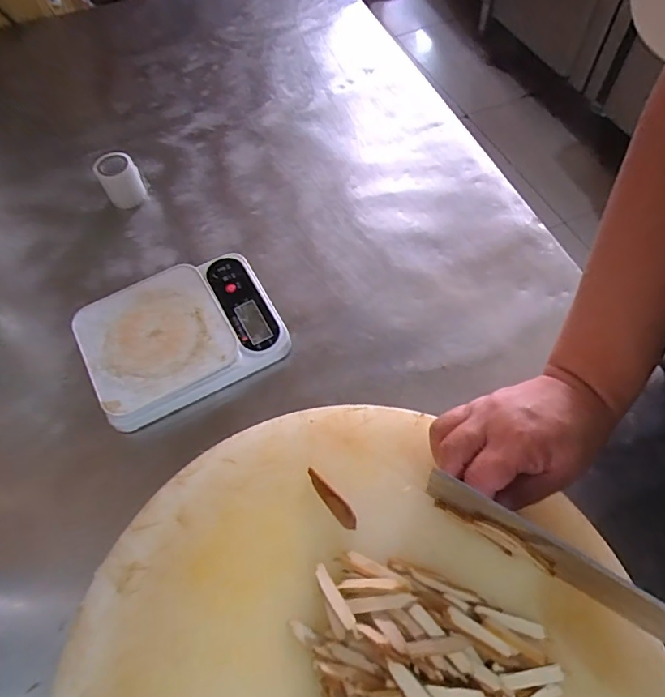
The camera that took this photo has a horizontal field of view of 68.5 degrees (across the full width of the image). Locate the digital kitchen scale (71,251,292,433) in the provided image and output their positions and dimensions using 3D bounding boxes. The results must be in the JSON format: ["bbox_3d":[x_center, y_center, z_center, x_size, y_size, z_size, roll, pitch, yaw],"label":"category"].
[{"bbox_3d":[-0.156,-0.016,0.512,0.188,0.042,0.144,-28,62,-12],"label":"digital kitchen scale"}]

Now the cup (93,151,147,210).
[{"bbox_3d":[-0.267,-0.212,0.617,0.045,0.056,0.040,-20,61,-8],"label":"cup"}]

